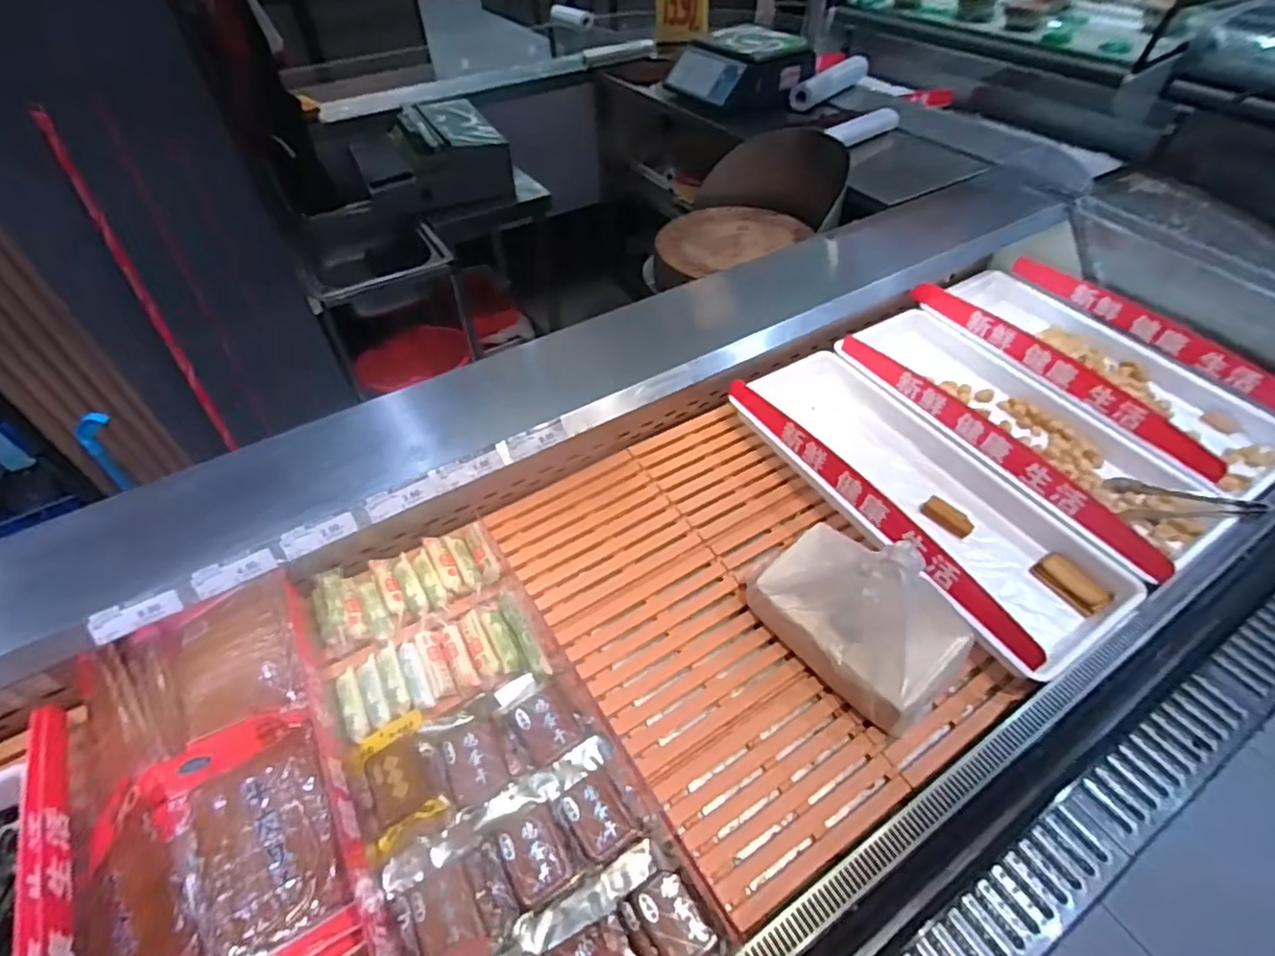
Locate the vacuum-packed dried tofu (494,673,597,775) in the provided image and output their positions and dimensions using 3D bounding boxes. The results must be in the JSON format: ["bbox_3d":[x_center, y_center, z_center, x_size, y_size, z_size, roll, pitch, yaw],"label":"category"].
[{"bbox_3d":[-0.152,0.367,0.921,0.117,0.032,0.138,-29,56,-20],"label":"vacuum-packed dried tofu"}]

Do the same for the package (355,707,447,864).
[{"bbox_3d":[-0.346,0.431,0.880,0.106,0.022,0.166,-24,54,-17],"label":"package"}]

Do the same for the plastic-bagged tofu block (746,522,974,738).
[{"bbox_3d":[0.363,0.193,0.964,0.206,0.250,0.320,-32,55,-25],"label":"plastic-bagged tofu block"}]

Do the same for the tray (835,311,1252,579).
[{"bbox_3d":[0.785,-0.132,1.298,0.343,0.112,0.791,-32,57,-22],"label":"tray"}]

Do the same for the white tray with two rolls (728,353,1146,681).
[{"bbox_3d":[0.521,0.000,1.194,0.306,0.123,0.792,-27,53,-21],"label":"white tray with two rolls"}]

